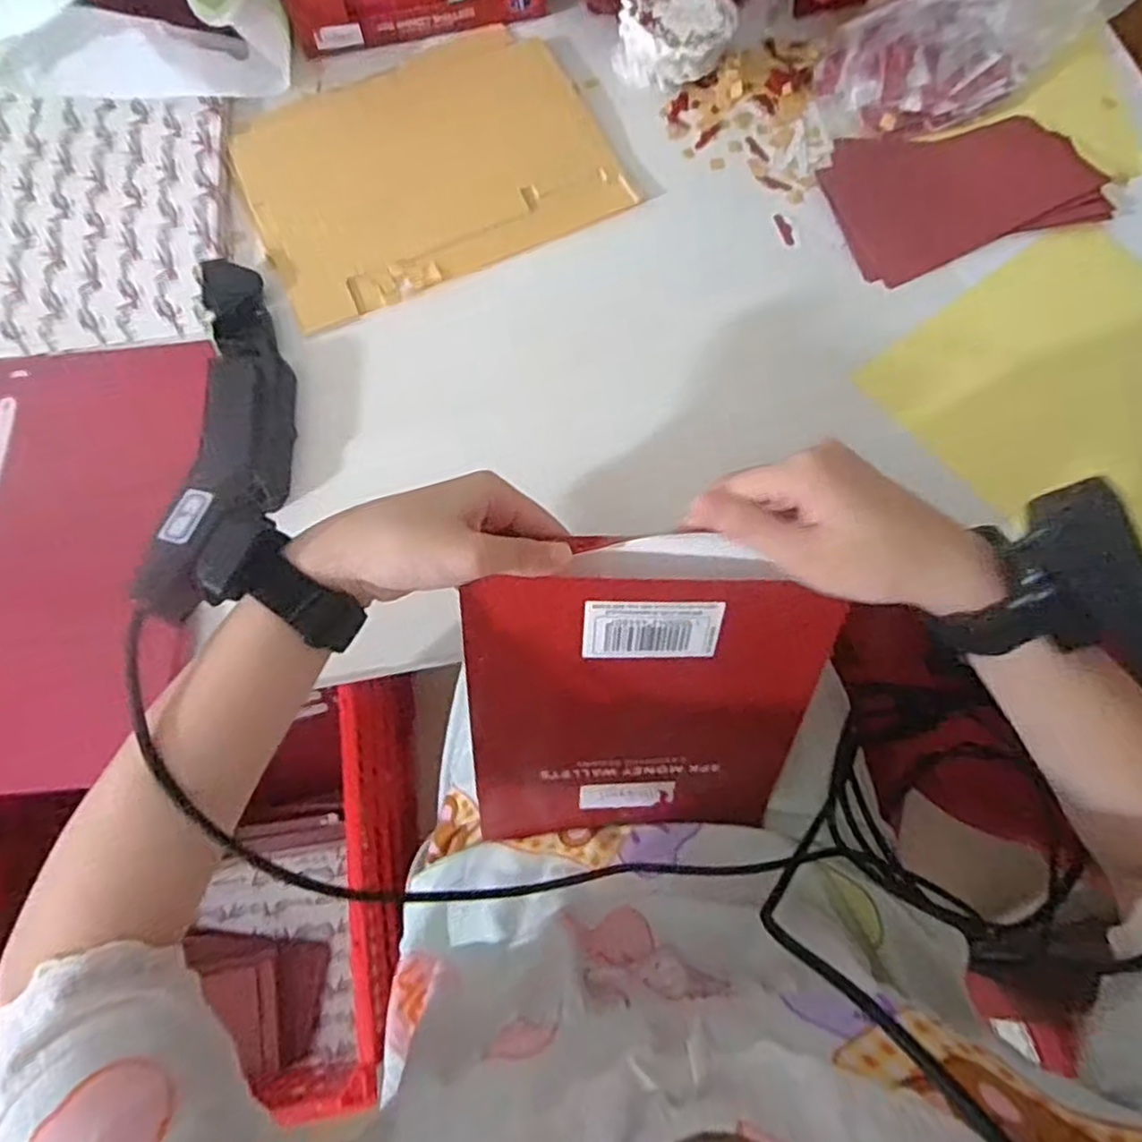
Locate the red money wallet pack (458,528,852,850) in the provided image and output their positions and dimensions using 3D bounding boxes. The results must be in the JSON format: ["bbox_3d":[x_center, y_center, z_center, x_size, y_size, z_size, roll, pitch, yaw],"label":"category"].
[{"bbox_3d":[0.041,0.081,0.409,0.195,0.231,0.017,-1,40,-4],"label":"red money wallet pack"}]

